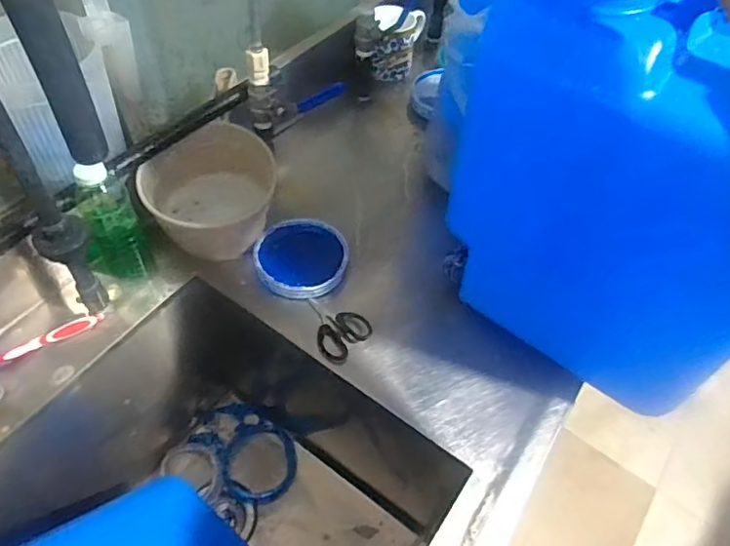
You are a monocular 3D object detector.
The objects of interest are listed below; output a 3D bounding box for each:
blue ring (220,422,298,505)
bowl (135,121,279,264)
[{"bbox_3d":[-0.178,0.321,0.917,0.123,0.019,0.126,2,52,-2],"label":"blue ring"},{"bbox_3d":[-0.202,-0.105,0.718,0.160,0.096,0.147,-14,55,-14],"label":"bowl"}]

